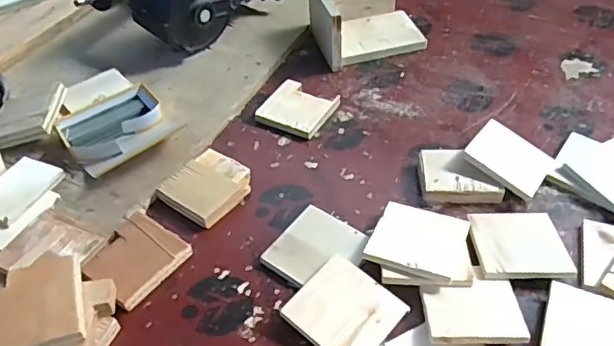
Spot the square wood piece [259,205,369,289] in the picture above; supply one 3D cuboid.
[{"bbox_3d":[0.011,0.082,0.599,0.087,0.012,0.091,27,54,25],"label":"square wood piece"}]

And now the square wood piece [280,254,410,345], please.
[{"bbox_3d":[0.037,0.133,0.542,0.089,0.004,0.088,38,59,18],"label":"square wood piece"}]

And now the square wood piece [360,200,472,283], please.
[{"bbox_3d":[0.117,0.069,0.594,0.089,0.009,0.097,19,40,15],"label":"square wood piece"}]

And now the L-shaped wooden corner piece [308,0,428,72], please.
[{"bbox_3d":[0.091,-0.241,0.860,0.153,0.095,0.124,-14,48,-10],"label":"L-shaped wooden corner piece"}]

